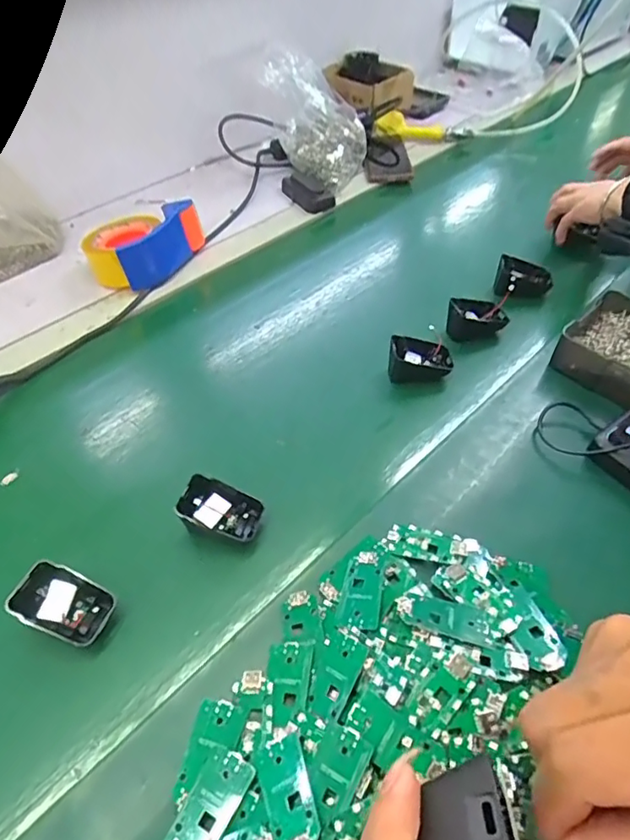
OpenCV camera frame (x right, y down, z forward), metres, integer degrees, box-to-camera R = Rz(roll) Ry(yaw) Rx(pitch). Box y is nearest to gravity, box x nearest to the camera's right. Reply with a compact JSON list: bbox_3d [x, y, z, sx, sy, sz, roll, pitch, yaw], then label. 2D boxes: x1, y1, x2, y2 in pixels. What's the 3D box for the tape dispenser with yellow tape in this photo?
[{"bbox_3d":[-0.233,-0.239,0.732,0.103,0.071,0.143,30,55,23],"label":"tape dispenser with yellow tape"}]

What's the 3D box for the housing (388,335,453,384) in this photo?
[{"bbox_3d":[0.115,-0.063,0.590,0.069,0.043,0.050,0,48,-1],"label":"housing"}]

